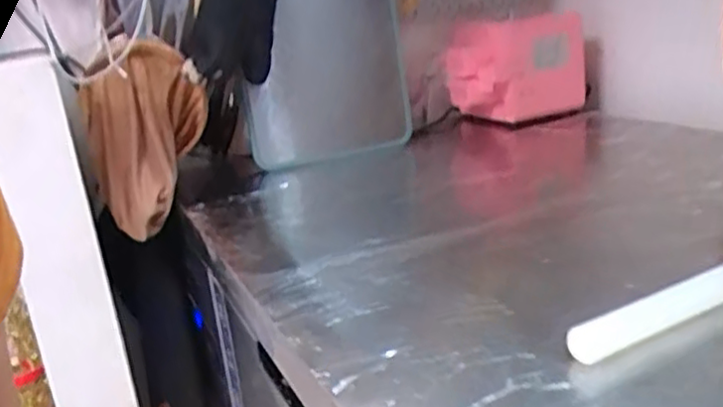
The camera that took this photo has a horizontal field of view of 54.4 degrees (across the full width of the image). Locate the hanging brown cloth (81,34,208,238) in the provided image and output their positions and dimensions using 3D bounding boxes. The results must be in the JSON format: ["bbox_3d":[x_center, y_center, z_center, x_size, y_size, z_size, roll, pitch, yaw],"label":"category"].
[{"bbox_3d":[-0.344,-0.112,1.127,0.170,0.262,0.177,-17,20,-28],"label":"hanging brown cloth"}]

